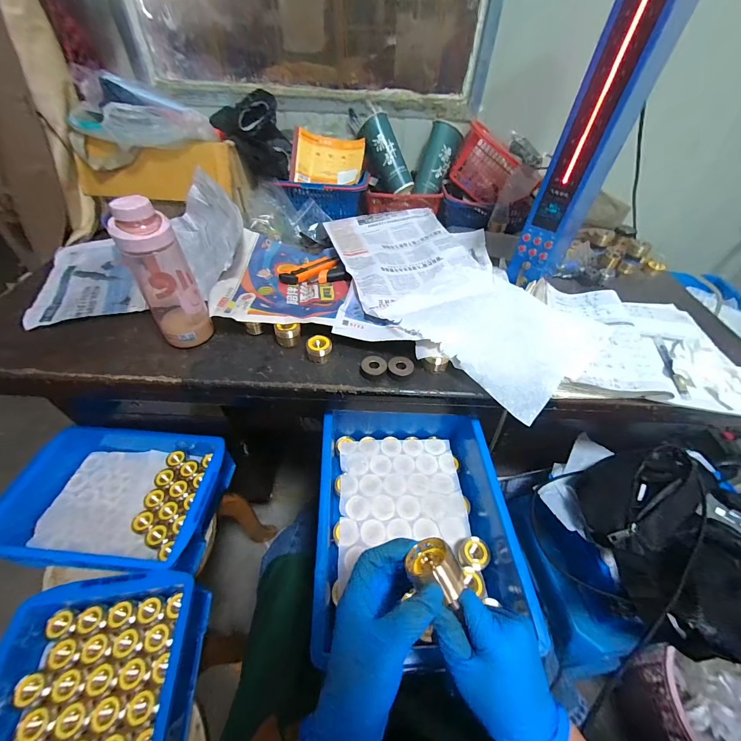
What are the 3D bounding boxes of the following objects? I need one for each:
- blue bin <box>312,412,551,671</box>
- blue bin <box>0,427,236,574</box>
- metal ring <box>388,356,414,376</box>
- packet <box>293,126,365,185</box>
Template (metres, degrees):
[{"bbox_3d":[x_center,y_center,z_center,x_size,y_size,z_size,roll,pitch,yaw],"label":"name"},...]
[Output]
[{"bbox_3d":[0.078,0.201,0.499,0.260,0.103,0.368,0,48,-3],"label":"blue bin"},{"bbox_3d":[-0.472,0.241,0.623,0.349,0.088,0.255,2,48,0],"label":"blue bin"},{"bbox_3d":[0.048,-0.008,0.501,0.040,0.007,0.044,0,39,0],"label":"metal ring"},{"bbox_3d":[-0.096,-0.498,0.760,0.154,0.021,0.118,3,85,-3],"label":"packet"}]

